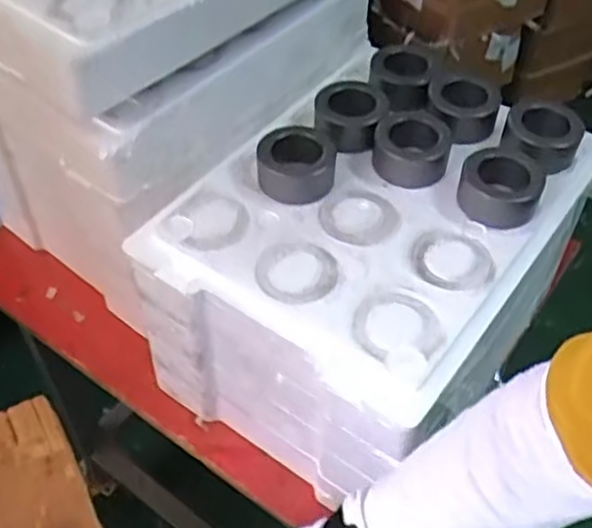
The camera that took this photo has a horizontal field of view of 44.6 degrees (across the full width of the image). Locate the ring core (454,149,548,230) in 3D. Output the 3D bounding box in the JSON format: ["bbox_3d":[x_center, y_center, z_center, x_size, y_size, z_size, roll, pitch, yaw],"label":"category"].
[{"bbox_3d":[0.176,-0.064,0.628,0.066,0.039,0.067,17,51,10],"label":"ring core"}]

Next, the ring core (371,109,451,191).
[{"bbox_3d":[0.106,-0.106,0.656,0.063,0.042,0.067,2,50,-2],"label":"ring core"}]

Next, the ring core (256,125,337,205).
[{"bbox_3d":[0.002,-0.086,0.629,0.065,0.044,0.061,-19,54,-19],"label":"ring core"}]

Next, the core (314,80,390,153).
[{"bbox_3d":[0.051,-0.138,0.680,0.067,0.034,0.079,9,50,3],"label":"core"}]

